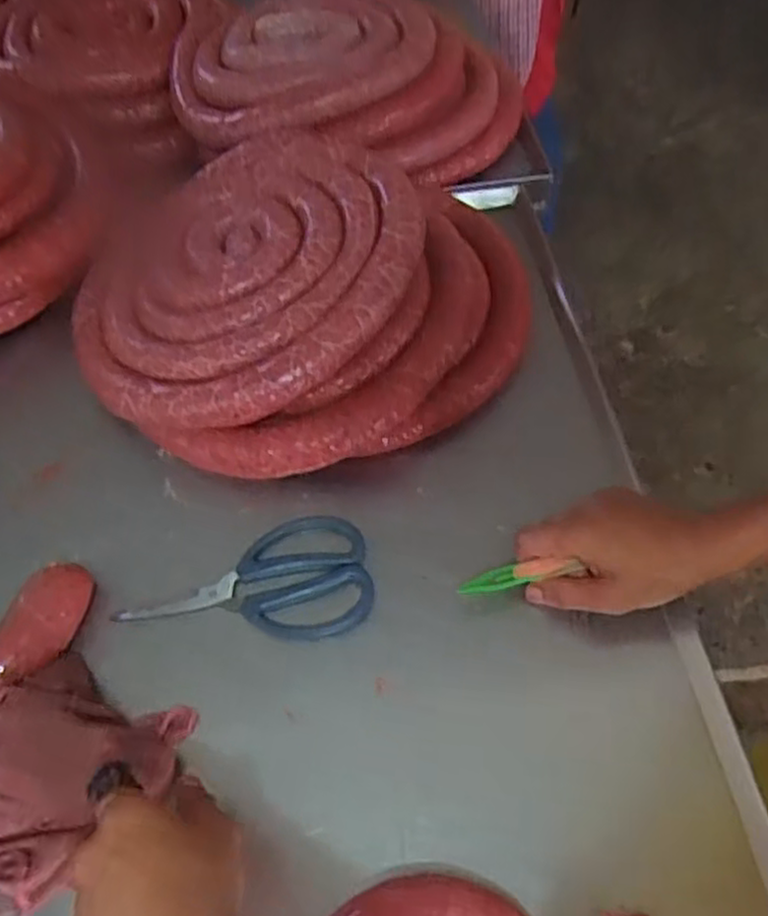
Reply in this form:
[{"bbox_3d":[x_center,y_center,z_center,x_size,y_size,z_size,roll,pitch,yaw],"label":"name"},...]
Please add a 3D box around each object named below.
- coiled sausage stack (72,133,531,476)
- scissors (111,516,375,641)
[{"bbox_3d":[-0.067,-0.154,0.671,0.399,0.102,0.332,-22,59,-13],"label":"coiled sausage stack"},{"bbox_3d":[-0.100,0.086,0.567,0.181,0.005,0.094,3,57,3],"label":"scissors"}]

